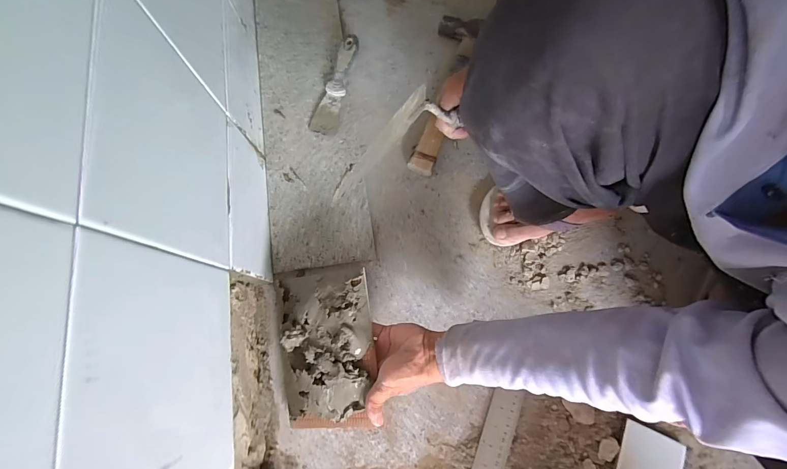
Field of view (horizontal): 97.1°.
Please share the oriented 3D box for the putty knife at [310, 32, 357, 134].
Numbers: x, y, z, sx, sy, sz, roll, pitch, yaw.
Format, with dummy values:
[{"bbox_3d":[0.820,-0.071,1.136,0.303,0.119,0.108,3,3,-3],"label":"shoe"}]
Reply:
[{"bbox_3d":[-0.094,-0.249,0.581,0.047,0.017,0.172,18,90,6],"label":"putty knife"}]

